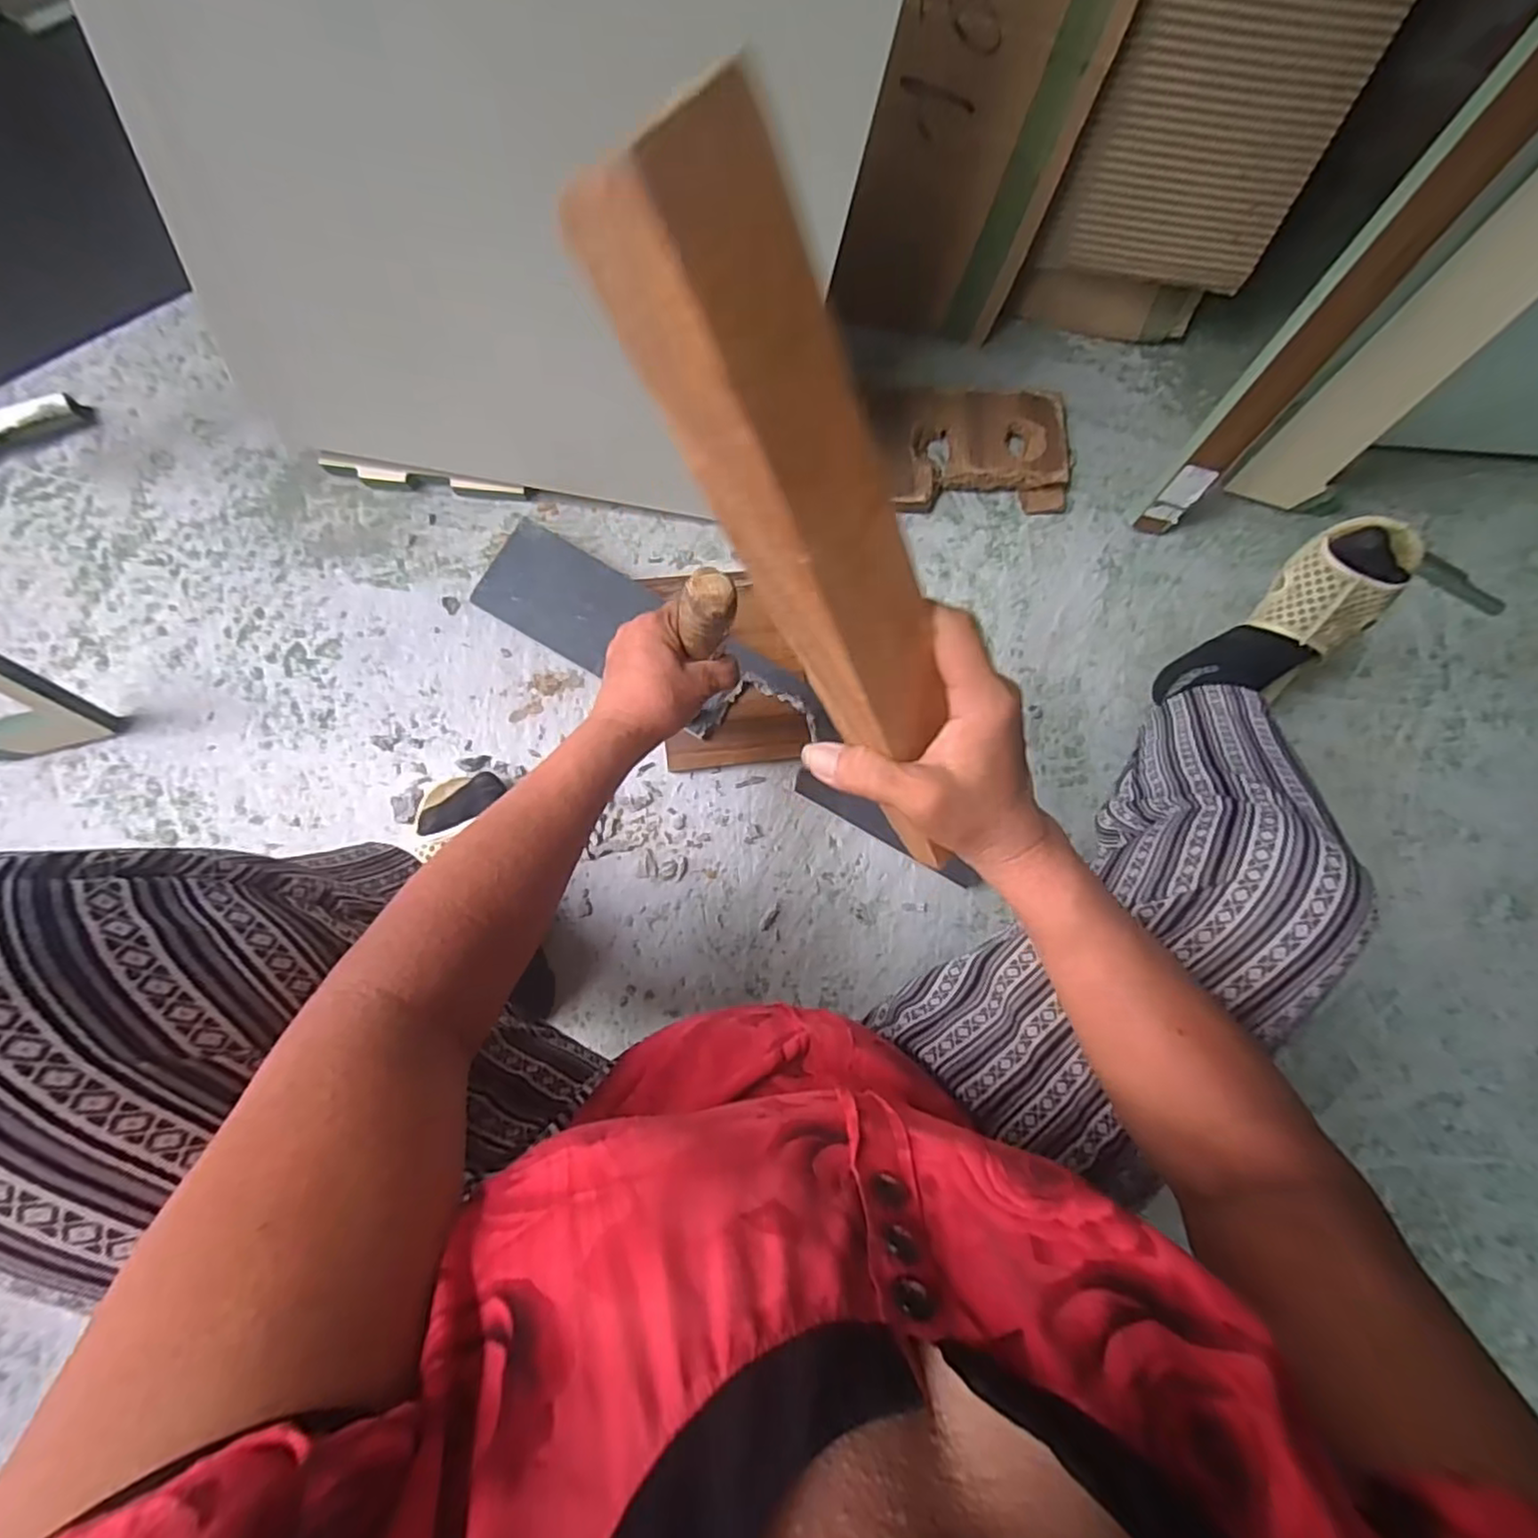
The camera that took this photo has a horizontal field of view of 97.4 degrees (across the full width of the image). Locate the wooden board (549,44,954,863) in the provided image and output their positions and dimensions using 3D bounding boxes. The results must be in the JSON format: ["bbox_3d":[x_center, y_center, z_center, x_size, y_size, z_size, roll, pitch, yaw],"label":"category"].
[{"bbox_3d":[0.030,-0.073,0.258,0.061,0.031,0.273,-39,131,-8],"label":"wooden board"}]

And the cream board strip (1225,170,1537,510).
[{"bbox_3d":[0.574,-0.365,0.607,0.093,0.305,0.018,15,62,-7],"label":"cream board strip"}]

